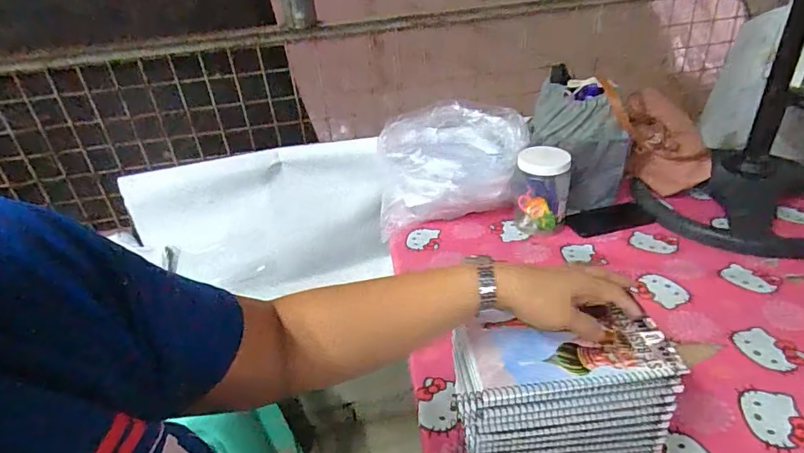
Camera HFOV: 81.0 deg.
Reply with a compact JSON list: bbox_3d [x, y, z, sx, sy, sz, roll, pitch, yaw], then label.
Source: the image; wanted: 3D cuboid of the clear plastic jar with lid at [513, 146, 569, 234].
[{"bbox_3d":[0.277,-0.070,0.938,0.100,0.151,0.090,5,33,16],"label":"clear plastic jar with lid"}]

